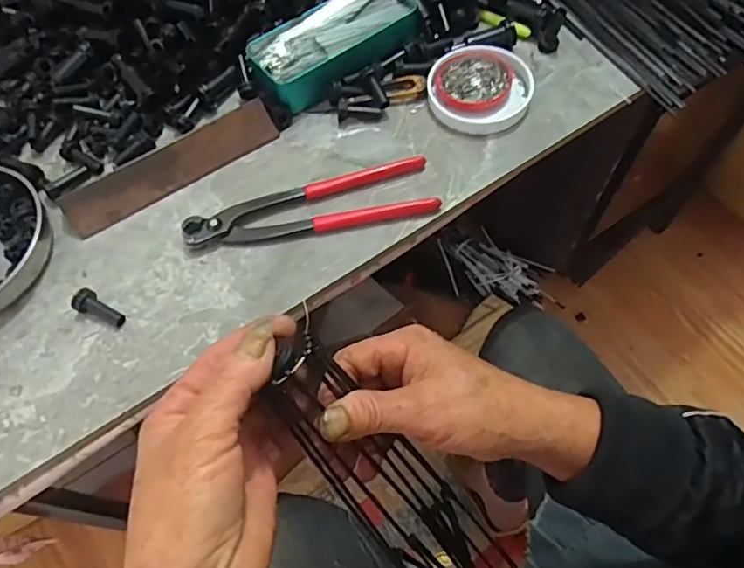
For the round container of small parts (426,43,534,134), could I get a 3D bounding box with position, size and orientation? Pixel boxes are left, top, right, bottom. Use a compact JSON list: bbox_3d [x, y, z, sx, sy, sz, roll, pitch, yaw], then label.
[{"bbox_3d":[0.092,-0.169,0.482,0.085,0.016,0.085,-2,63,3],"label":"round container of small parts"}]

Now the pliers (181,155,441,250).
[{"bbox_3d":[-0.047,-0.056,0.437,0.193,0.013,0.049,-16,63,-4],"label":"pliers"}]

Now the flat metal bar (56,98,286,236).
[{"bbox_3d":[-0.161,-0.095,0.457,0.178,0.035,0.008,-31,28,-12],"label":"flat metal bar"}]

